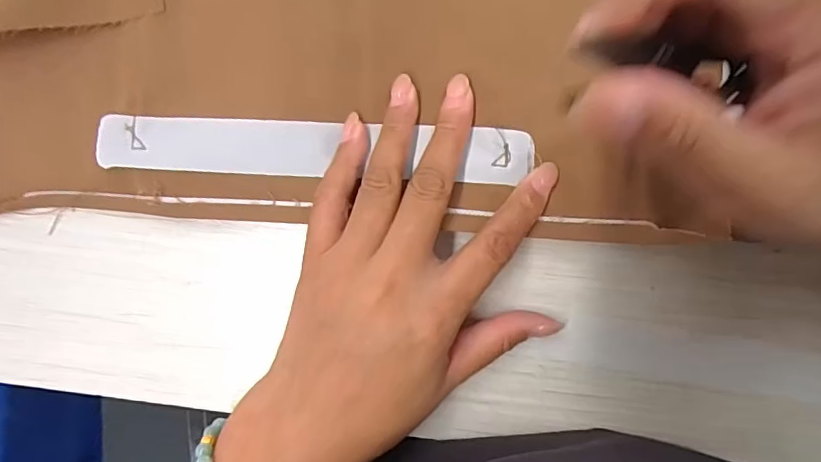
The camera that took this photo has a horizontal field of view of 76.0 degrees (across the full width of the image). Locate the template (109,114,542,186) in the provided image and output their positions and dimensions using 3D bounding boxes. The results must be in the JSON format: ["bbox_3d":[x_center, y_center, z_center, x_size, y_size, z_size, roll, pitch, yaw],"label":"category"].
[{"bbox_3d":[-0.046,-0.038,0.244,0.200,0.004,0.026,3,99,3],"label":"template"}]

